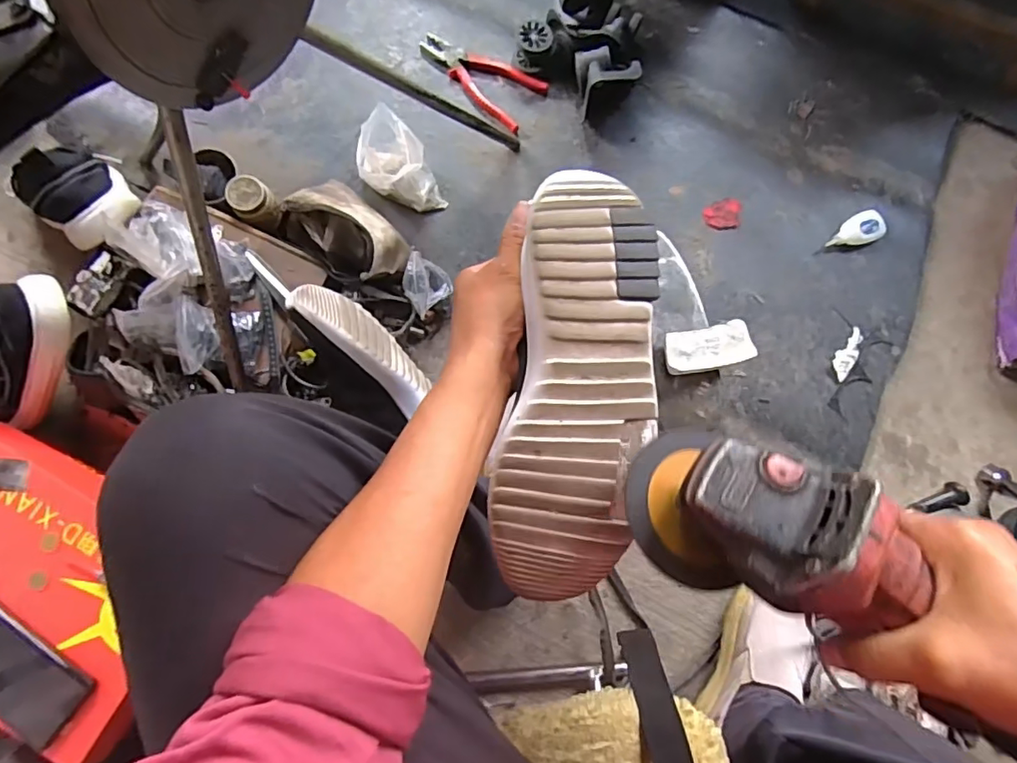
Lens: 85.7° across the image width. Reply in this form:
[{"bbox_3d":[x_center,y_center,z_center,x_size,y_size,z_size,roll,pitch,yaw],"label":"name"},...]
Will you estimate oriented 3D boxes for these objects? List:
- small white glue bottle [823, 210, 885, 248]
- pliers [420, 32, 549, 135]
[{"bbox_3d":[0.489,-0.207,0.770,0.076,0.026,0.045,-32,83,-7],"label":"small white glue bottle"},{"bbox_3d":[-0.039,-0.434,0.771,0.178,0.014,0.087,36,81,4],"label":"pliers"}]

